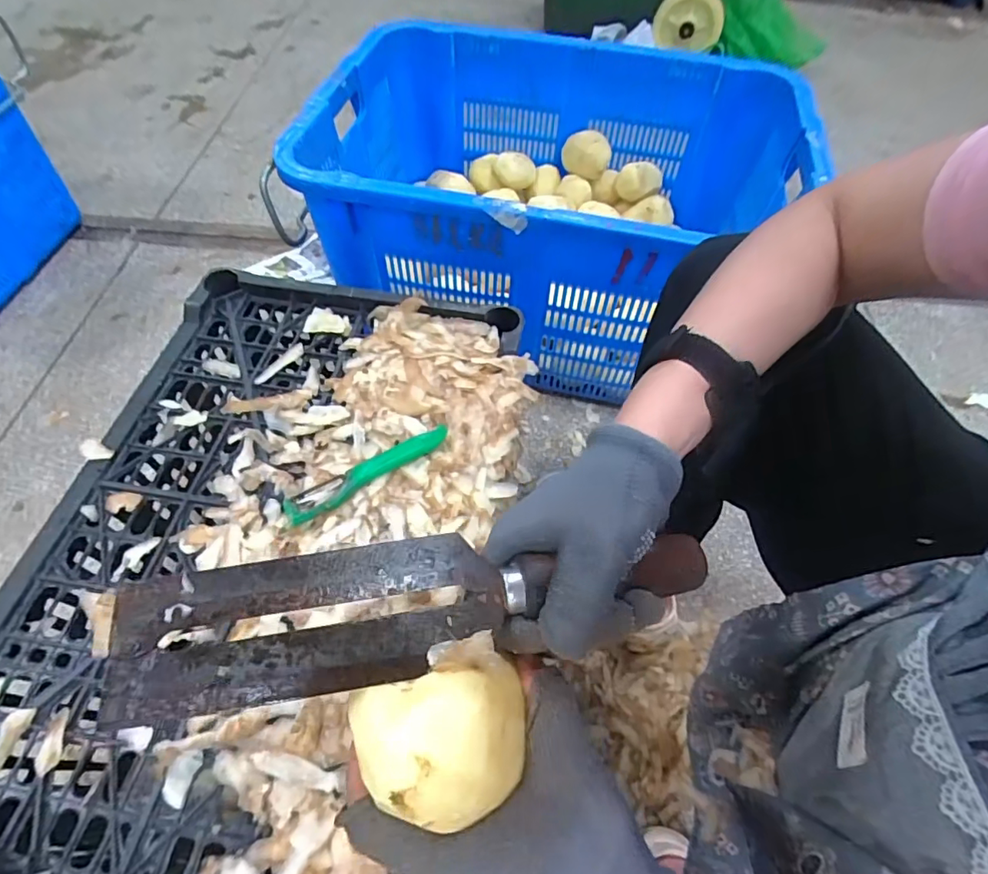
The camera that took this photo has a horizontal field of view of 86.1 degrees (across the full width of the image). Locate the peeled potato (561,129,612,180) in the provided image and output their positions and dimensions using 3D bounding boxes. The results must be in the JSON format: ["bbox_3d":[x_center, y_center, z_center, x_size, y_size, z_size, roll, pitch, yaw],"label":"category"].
[{"bbox_3d":[0.146,-0.451,0.838,0.074,0.054,0.049,14,57,7],"label":"peeled potato"}]

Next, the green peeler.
[{"bbox_3d":[-0.111,0.028,0.471,0.154,0.012,0.029,-32,62,-18],"label":"green peeler"}]

